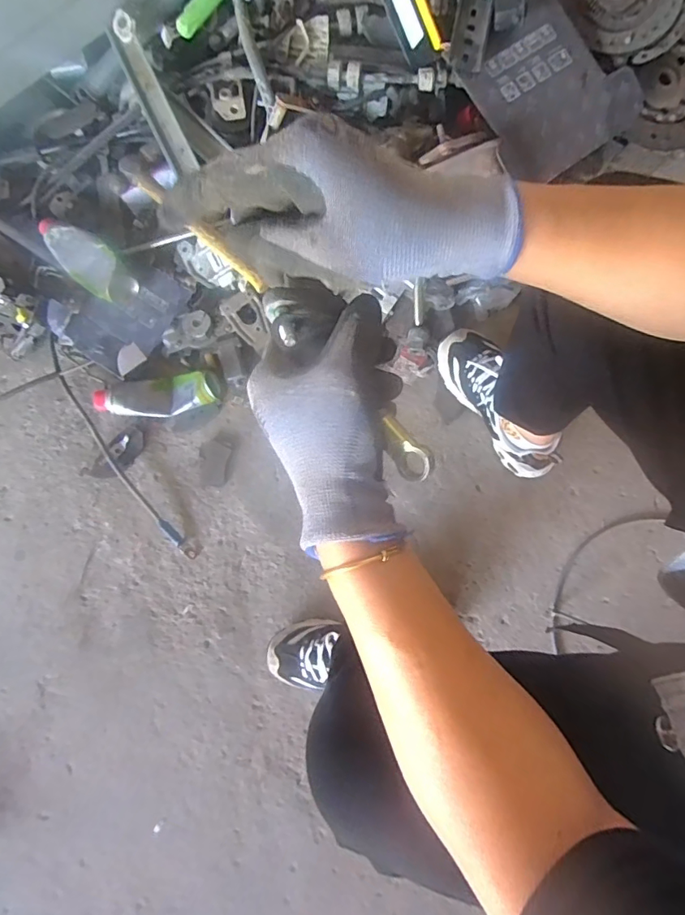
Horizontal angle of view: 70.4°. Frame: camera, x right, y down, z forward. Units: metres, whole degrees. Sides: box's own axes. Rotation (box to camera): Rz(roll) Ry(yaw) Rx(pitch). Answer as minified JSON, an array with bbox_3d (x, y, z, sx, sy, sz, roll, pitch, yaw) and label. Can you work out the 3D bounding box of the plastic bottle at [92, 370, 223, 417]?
[{"bbox_3d":[-0.312,-0.101,0.829,0.205,0.045,0.071,-7,82,0],"label":"plastic bottle"}]

